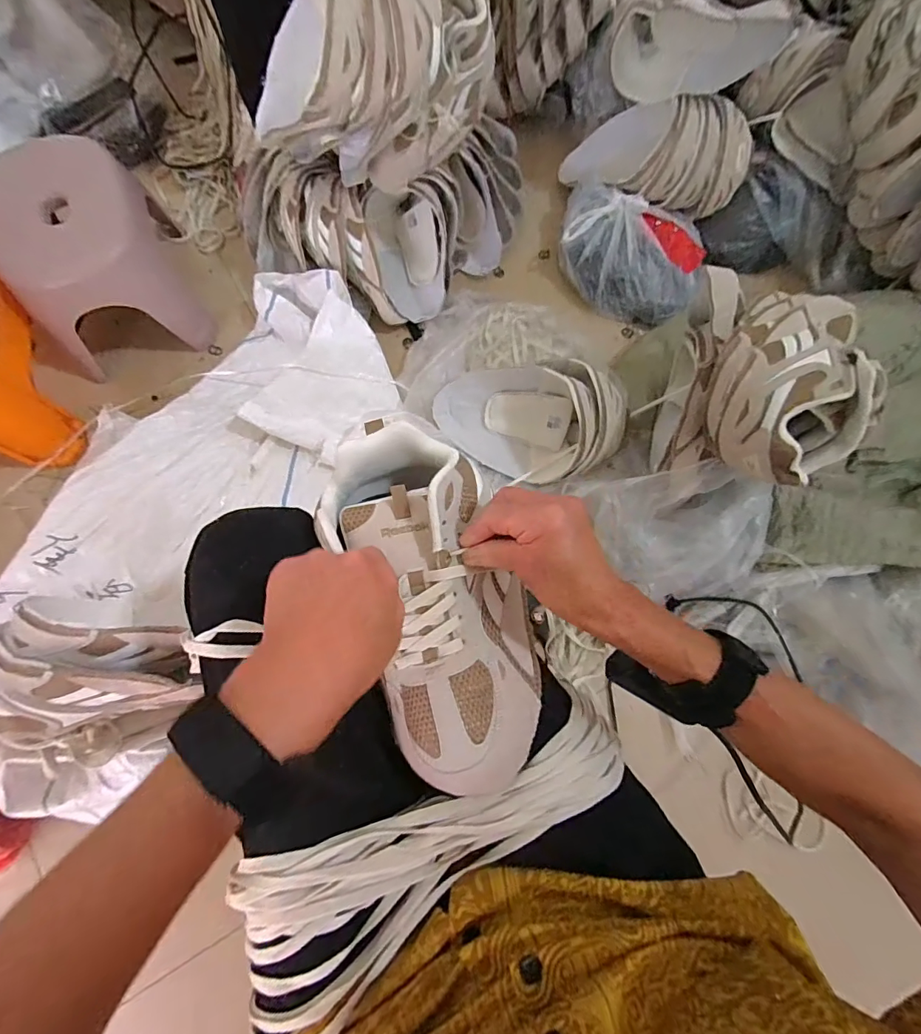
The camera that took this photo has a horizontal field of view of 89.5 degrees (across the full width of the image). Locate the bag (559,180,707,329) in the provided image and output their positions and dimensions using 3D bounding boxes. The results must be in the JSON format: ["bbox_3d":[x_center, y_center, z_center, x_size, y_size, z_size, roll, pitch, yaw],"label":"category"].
[{"bbox_3d":[0.297,-0.464,0.828,0.267,0.085,0.173,25,76,4],"label":"bag"}]

